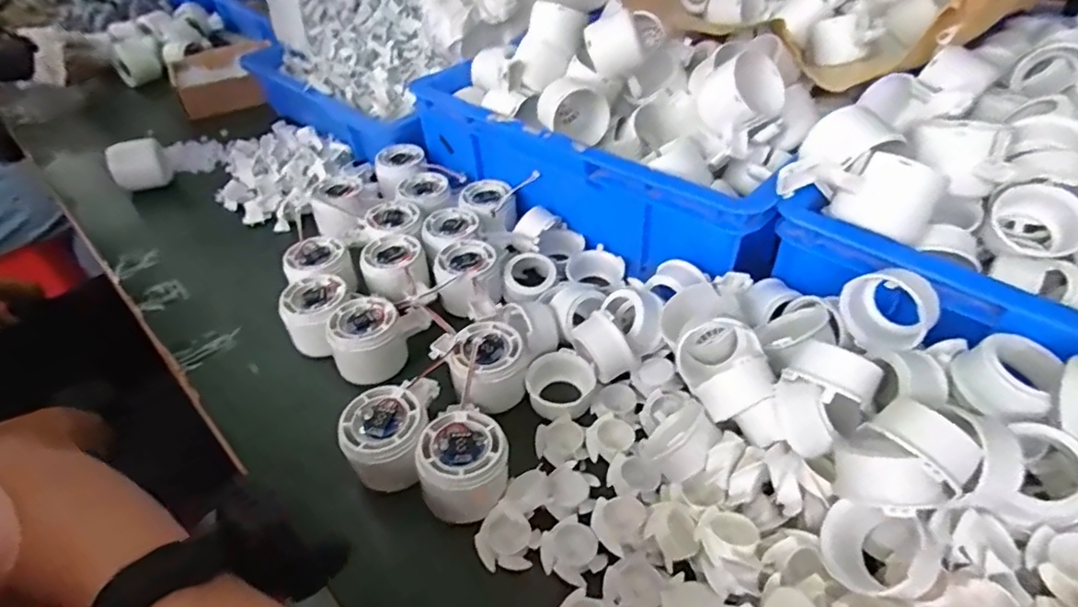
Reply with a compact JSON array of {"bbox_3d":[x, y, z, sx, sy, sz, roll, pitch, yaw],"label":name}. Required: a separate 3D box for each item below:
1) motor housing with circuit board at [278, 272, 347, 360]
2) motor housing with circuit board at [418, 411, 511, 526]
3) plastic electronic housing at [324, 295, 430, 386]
[{"bbox_3d":[-0.189,0.011,0.491,0.055,0.042,0.065,-9,44,-5],"label":"motor housing with circuit board"},{"bbox_3d":[-0.050,0.108,0.378,0.060,0.044,0.063,-10,44,-7],"label":"motor housing with circuit board"},{"bbox_3d":[-0.130,0.029,0.476,0.081,0.052,0.060,-17,45,-13],"label":"plastic electronic housing"}]

